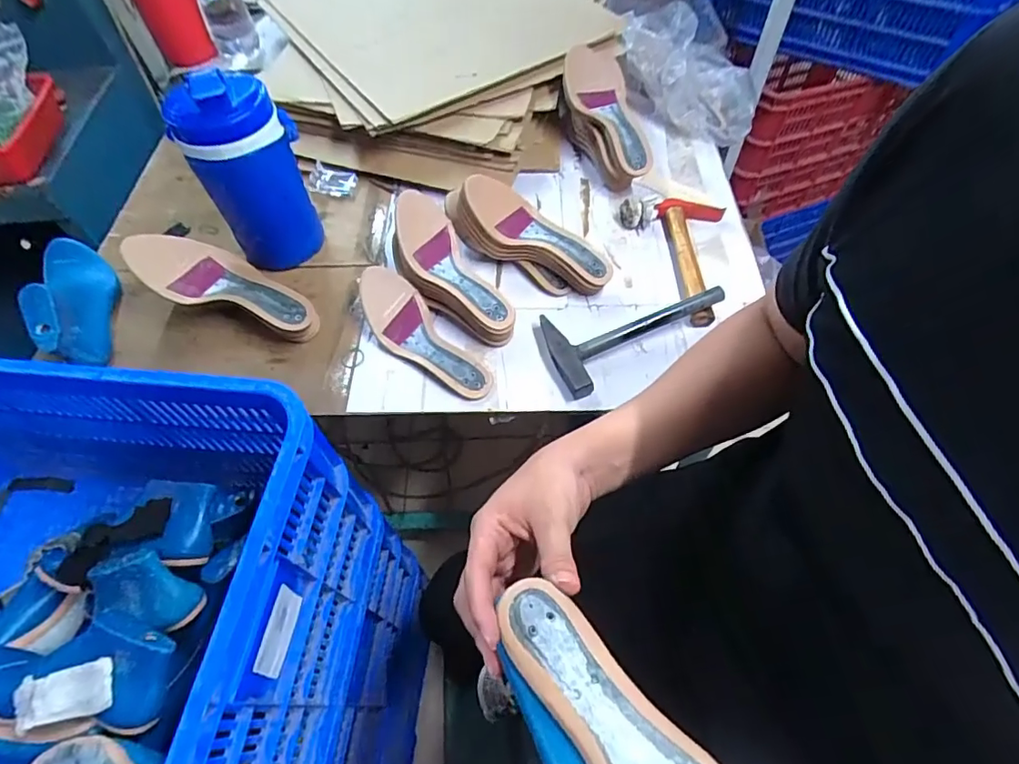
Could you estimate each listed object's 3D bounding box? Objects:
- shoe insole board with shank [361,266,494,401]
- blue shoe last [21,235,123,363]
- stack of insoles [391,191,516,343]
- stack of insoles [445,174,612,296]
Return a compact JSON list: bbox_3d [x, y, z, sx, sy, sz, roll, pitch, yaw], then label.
[{"bbox_3d":[-0.113,-0.060,0.675,0.079,0.055,0.220,-38,64,-20],"label":"shoe insole board with shank"},{"bbox_3d":[-0.586,-0.120,0.707,0.077,0.099,0.234,-27,61,-15],"label":"blue shoe last"},{"bbox_3d":[-0.081,-0.141,0.699,0.089,0.065,0.235,-32,79,-17],"label":"stack of insoles"},{"bbox_3d":[0.020,-0.195,0.736,0.251,0.100,0.086,31,63,3],"label":"stack of insoles"}]

